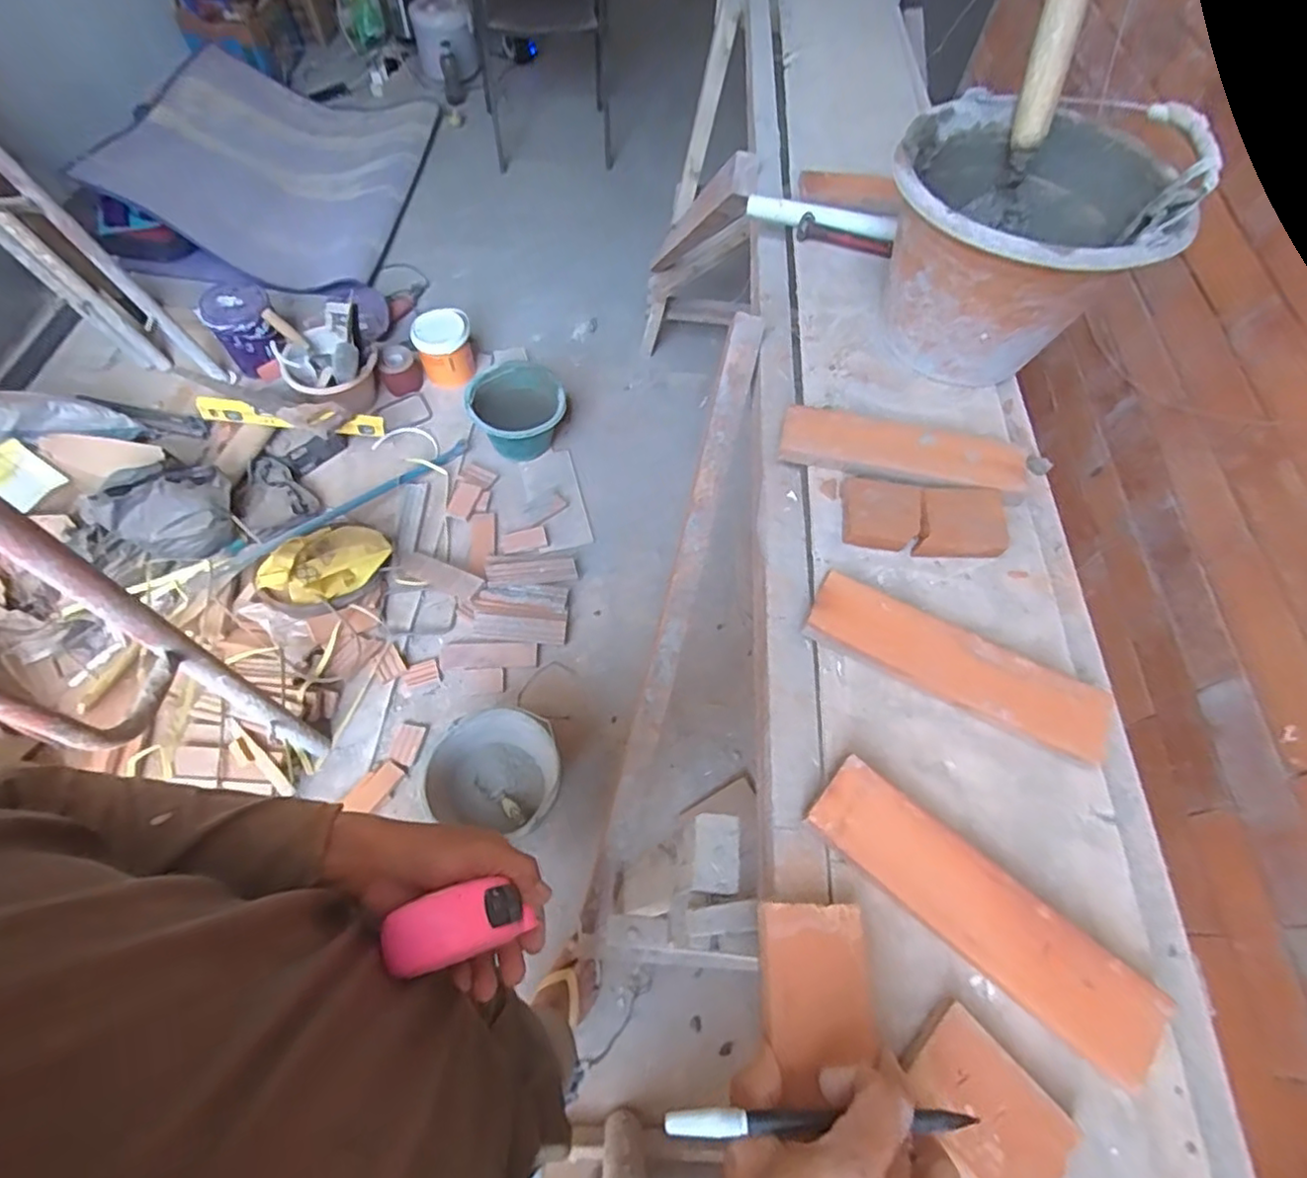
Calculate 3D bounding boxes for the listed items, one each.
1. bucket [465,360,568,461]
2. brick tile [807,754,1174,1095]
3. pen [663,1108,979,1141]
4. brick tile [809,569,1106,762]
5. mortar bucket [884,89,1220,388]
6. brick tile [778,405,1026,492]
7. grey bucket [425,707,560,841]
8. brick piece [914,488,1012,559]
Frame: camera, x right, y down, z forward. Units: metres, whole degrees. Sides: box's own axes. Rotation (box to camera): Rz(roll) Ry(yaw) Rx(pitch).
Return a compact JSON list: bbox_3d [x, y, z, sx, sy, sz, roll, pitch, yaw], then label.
[{"bbox_3d":[-0.382,-0.488,1.756,0.252,0.185,0.262,2,61,-3],"label":"bucket"},{"bbox_3d":[0.206,0.202,0.395,0.224,0.017,0.058,37,66,16],"label":"brick tile"},{"bbox_3d":[0.081,0.263,0.307,0.150,0.010,0.010,-3,62,3],"label":"pen"},{"bbox_3d":[0.234,0.057,0.483,0.224,0.017,0.062,26,63,10],"label":"brick tile"},{"bbox_3d":[0.333,-0.319,0.597,0.236,0.174,0.239,2,61,-3],"label":"mortar bucket"},{"bbox_3d":[0.231,-0.128,0.583,0.217,0.020,0.070,14,62,4],"label":"brick tile"},{"bbox_3d":[-0.322,0.382,1.307,0.265,0.164,0.221,17,62,5],"label":"grey bucket"},{"bbox_3d":[0.264,-0.058,0.538,0.073,0.016,0.065,6,61,0],"label":"brick piece"}]

